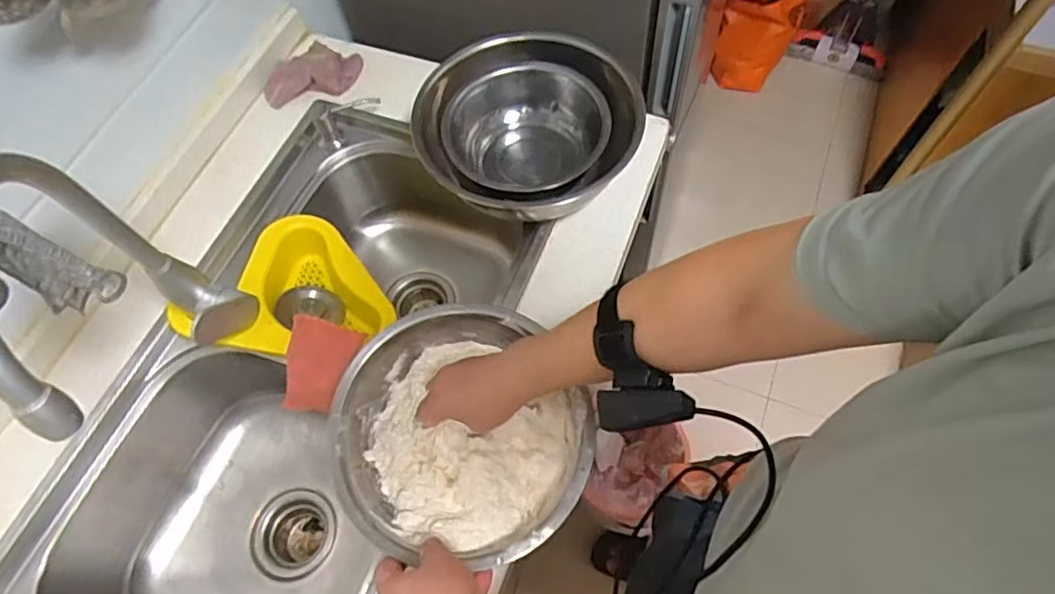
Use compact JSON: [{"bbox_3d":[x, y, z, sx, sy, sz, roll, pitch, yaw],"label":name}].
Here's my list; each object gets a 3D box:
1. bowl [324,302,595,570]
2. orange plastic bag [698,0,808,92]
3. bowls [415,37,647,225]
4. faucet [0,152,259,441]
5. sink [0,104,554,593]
[{"bbox_3d":[-0.063,0.135,0.591,0.224,0.087,0.233,-1,64,2],"label":"bowl"},{"bbox_3d":[0.620,-0.725,1.745,0.293,0.289,0.062,-6,57,-6],"label":"orange plastic bag"},{"bbox_3d":[0.008,-0.200,0.763,0.244,0.130,0.246,-1,64,2],"label":"bowls"},{"bbox_3d":[-0.339,0.014,0.532,0.089,0.310,0.219,-21,65,-7],"label":"faucet"},{"bbox_3d":[-0.283,0.133,0.792,0.376,0.218,0.743,15,66,10],"label":"sink"}]

